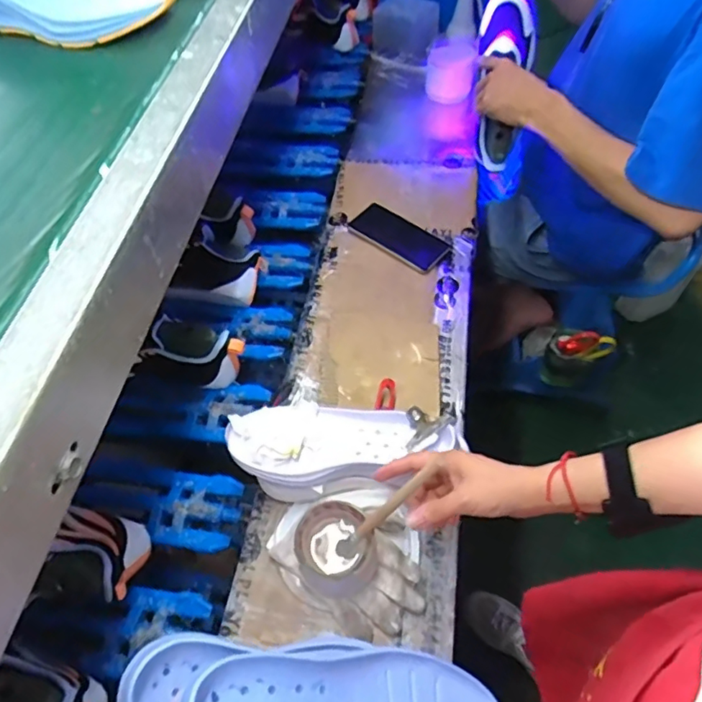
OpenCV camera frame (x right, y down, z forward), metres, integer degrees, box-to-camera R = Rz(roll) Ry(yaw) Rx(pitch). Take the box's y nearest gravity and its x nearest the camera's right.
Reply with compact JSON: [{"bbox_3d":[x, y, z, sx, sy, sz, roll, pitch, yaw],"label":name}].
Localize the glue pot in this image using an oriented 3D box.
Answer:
[{"bbox_3d":[-0.014,0.206,0.578,0.084,0.055,0.084,0,55,0],"label":"glue pot"}]

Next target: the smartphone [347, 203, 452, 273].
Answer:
[{"bbox_3d":[0.077,-0.184,0.882,0.155,0.007,0.081,36,61,17],"label":"smartphone"}]

